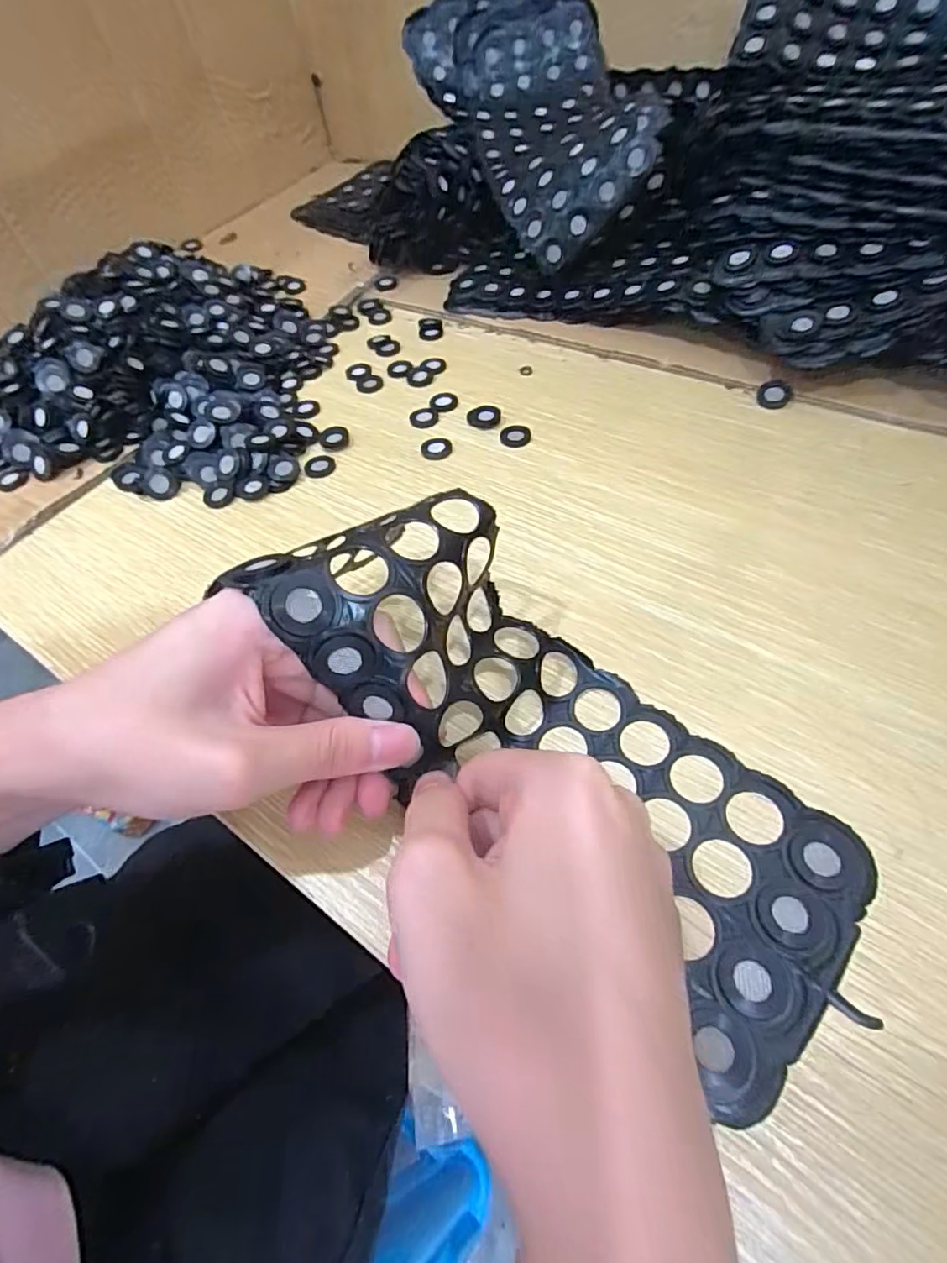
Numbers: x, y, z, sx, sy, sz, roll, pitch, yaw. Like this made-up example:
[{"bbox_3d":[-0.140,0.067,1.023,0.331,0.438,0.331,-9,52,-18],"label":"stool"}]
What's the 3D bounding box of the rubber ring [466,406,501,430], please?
[{"bbox_3d":[0.006,-0.134,0.360,0.021,0.005,0.020,-2,53,3],"label":"rubber ring"}]

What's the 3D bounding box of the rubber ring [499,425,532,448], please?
[{"bbox_3d":[0.025,-0.119,0.347,0.019,0.004,0.019,-2,53,3],"label":"rubber ring"}]

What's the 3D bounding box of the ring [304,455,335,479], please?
[{"bbox_3d":[-0.093,-0.100,0.347,0.018,0.004,0.017,-2,53,3],"label":"ring"}]

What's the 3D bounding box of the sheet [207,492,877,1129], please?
[{"bbox_3d":[0.027,0.039,0.200,0.214,0.043,0.103,39,63,4],"label":"sheet"}]

